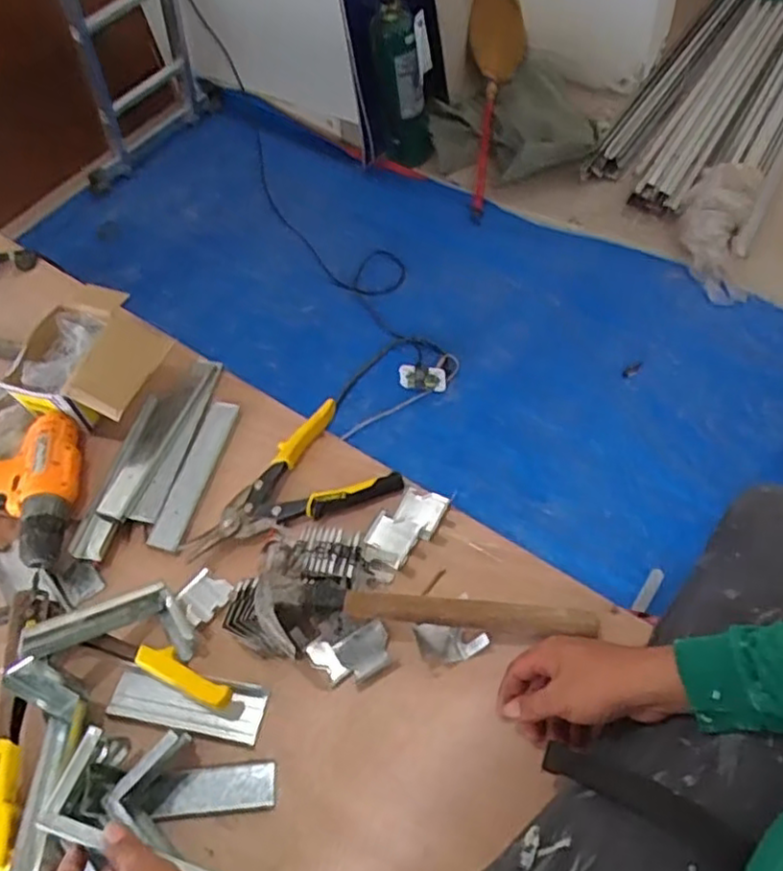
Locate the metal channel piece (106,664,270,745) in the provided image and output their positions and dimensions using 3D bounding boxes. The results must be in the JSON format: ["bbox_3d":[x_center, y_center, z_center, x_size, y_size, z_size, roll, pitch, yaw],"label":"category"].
[{"bbox_3d":[-0.195,0.251,0.641,0.151,0.018,0.048,6,49,13],"label":"metal channel piece"}]

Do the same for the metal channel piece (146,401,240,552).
[{"bbox_3d":[-0.229,0.042,0.793,0.037,0.011,0.193,17,63,1],"label":"metal channel piece"}]

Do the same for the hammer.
[{"bbox_3d":[0.031,0.159,0.627,0.315,0.053,0.106,0,57,8],"label":"hammer"}]

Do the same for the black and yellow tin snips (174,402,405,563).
[{"bbox_3d":[-0.120,0.044,0.763,0.231,0.030,0.133,-21,57,-6],"label":"black and yellow tin snips"}]

